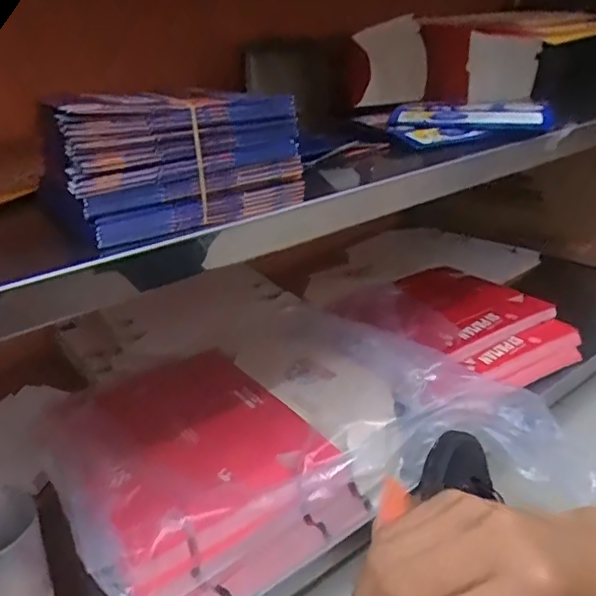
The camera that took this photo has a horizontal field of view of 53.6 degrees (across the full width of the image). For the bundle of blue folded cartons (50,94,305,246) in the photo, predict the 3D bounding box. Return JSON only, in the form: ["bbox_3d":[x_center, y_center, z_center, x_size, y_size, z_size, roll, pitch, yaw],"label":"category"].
[{"bbox_3d":[-0.071,-0.093,0.404,0.158,0.083,0.053,-16,27,-25],"label":"bundle of blue folded cartons"}]

